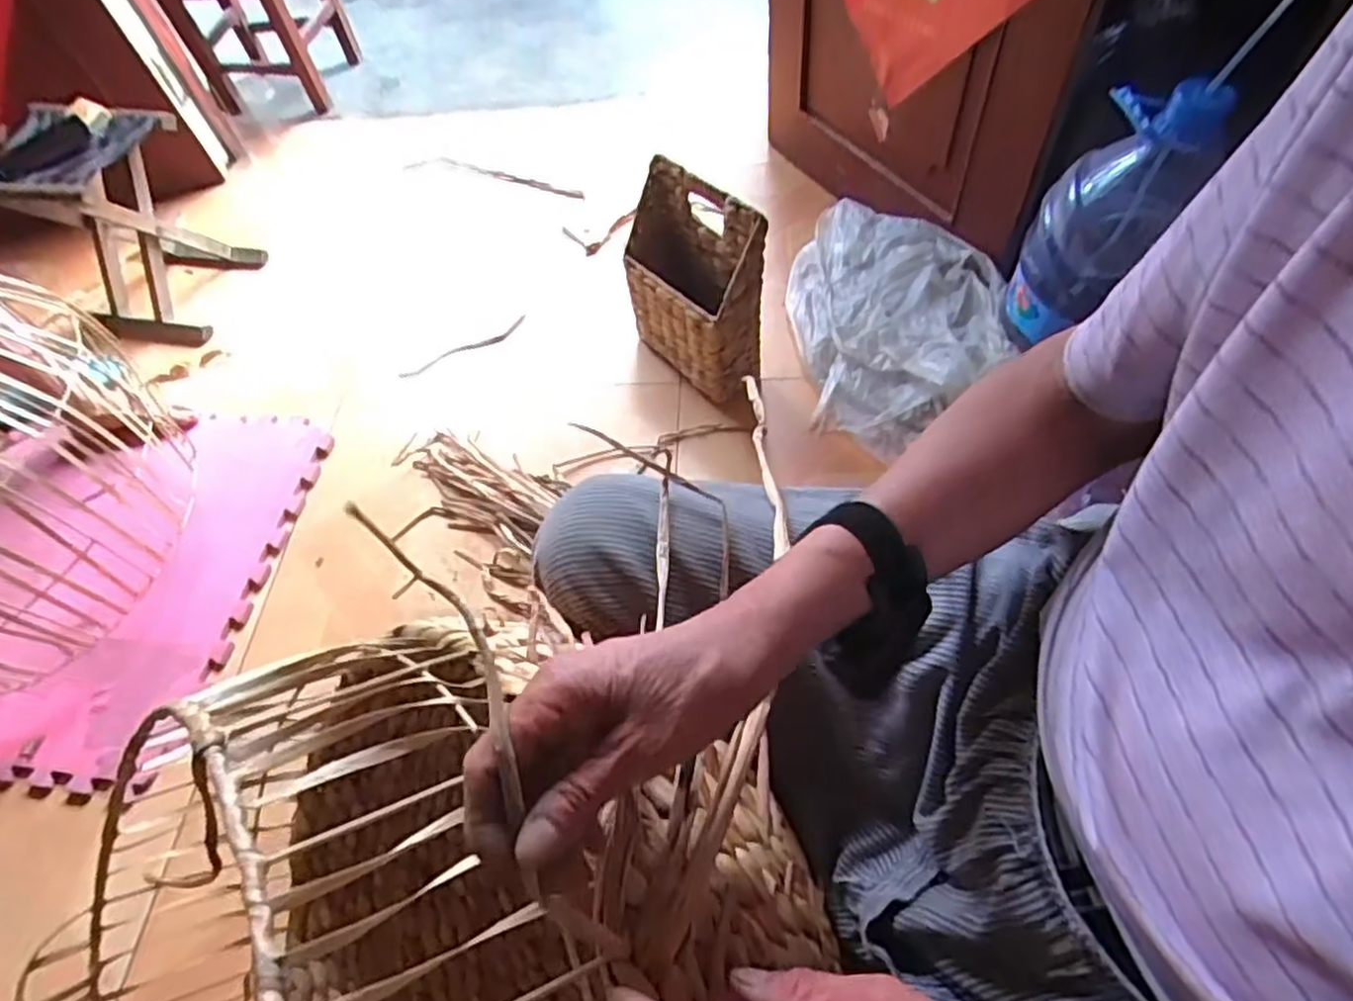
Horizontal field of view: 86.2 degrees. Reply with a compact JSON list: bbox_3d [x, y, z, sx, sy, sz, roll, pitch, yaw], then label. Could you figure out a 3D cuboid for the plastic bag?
[{"bbox_3d":[0.347,-0.321,1.192,0.292,0.139,0.537,-7,57,1],"label":"plastic bag"}]

